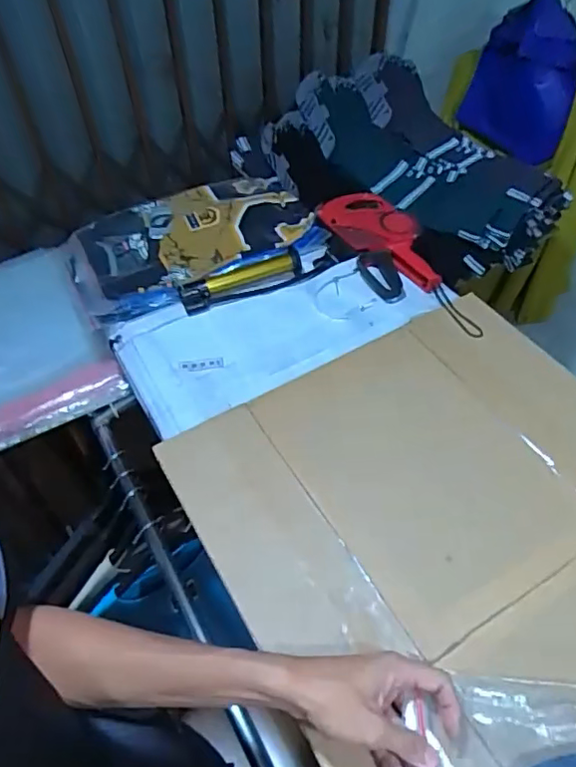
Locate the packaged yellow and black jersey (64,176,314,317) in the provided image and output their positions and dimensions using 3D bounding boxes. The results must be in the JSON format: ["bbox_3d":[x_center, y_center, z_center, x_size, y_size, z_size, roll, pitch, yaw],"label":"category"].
[{"bbox_3d":[-0.165,-0.243,0.974,0.392,0.060,0.260,-19,53,-14],"label":"packaged yellow and black jersey"}]

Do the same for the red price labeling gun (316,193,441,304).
[{"bbox_3d":[0.143,-0.219,0.907,0.110,0.058,0.220,-29,56,-20],"label":"red price labeling gun"}]

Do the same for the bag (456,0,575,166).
[{"bbox_3d":[0.547,-0.707,1.352,0.242,0.348,0.127,17,53,15],"label":"bag"}]

